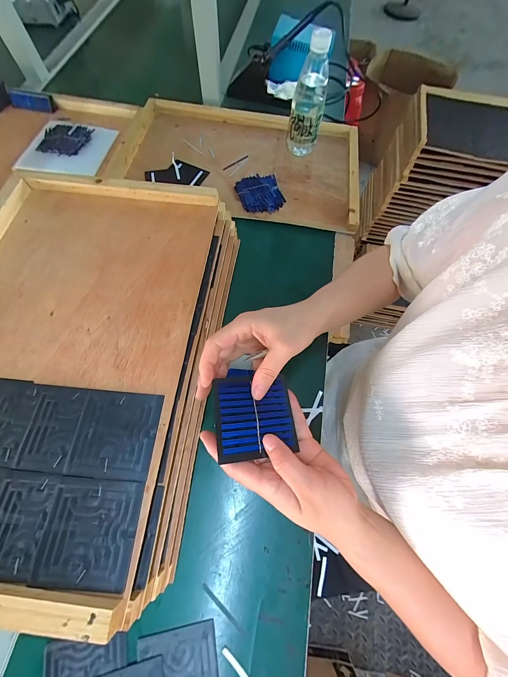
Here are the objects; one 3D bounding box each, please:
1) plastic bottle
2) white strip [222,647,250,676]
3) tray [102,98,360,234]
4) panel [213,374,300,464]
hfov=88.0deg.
[{"bbox_3d":[0.106,-0.458,0.511,0.062,0.183,0.053,14,68,3],"label":"plastic bottle"},{"bbox_3d":[-0.008,0.352,0.271,0.065,0.004,0.007,42,73,13],"label":"white strip"},{"bbox_3d":[-0.030,-0.378,0.551,0.491,0.027,0.292,10,68,2],"label":"tray"},{"bbox_3d":[0.000,0.074,0.262,0.077,0.007,0.076,-1,65,-18],"label":"panel"}]

